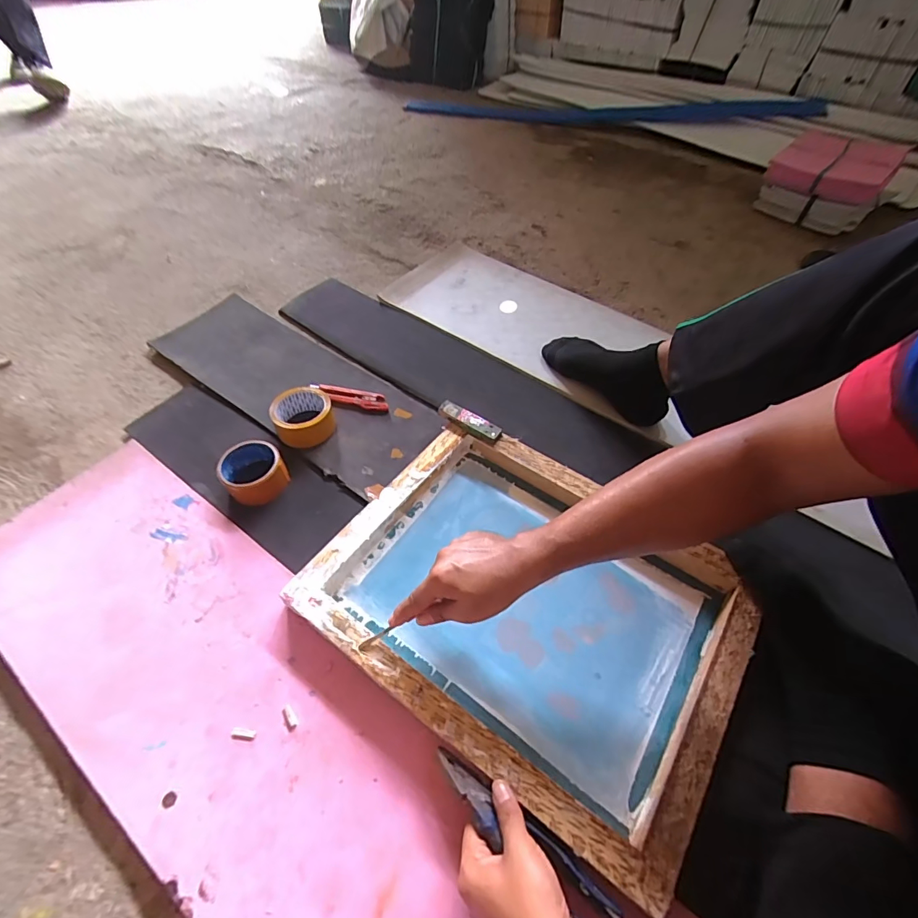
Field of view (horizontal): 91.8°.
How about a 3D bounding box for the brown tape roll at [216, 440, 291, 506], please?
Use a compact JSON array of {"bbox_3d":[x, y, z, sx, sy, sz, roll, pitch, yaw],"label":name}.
[{"bbox_3d":[-0.314,0.017,0.673,0.098,0.043,0.086,32,60,20],"label":"brown tape roll"}]

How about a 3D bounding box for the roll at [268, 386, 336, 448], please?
[{"bbox_3d":[-0.258,-0.072,0.737,0.090,0.052,0.090,1,54,-1],"label":"roll"}]

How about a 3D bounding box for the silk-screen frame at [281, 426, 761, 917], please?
[{"bbox_3d":[0.082,0.166,0.550,0.464,0.046,0.355,31,59,19],"label":"silk-screen frame"}]

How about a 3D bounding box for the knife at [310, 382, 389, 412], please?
[{"bbox_3d":[-0.196,-0.112,0.789,0.153,0.015,0.037,14,55,8],"label":"knife"}]

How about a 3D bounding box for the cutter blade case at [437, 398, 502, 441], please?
[{"bbox_3d":[0.016,-0.060,0.700,0.109,0.012,0.030,29,59,18],"label":"cutter blade case"}]

